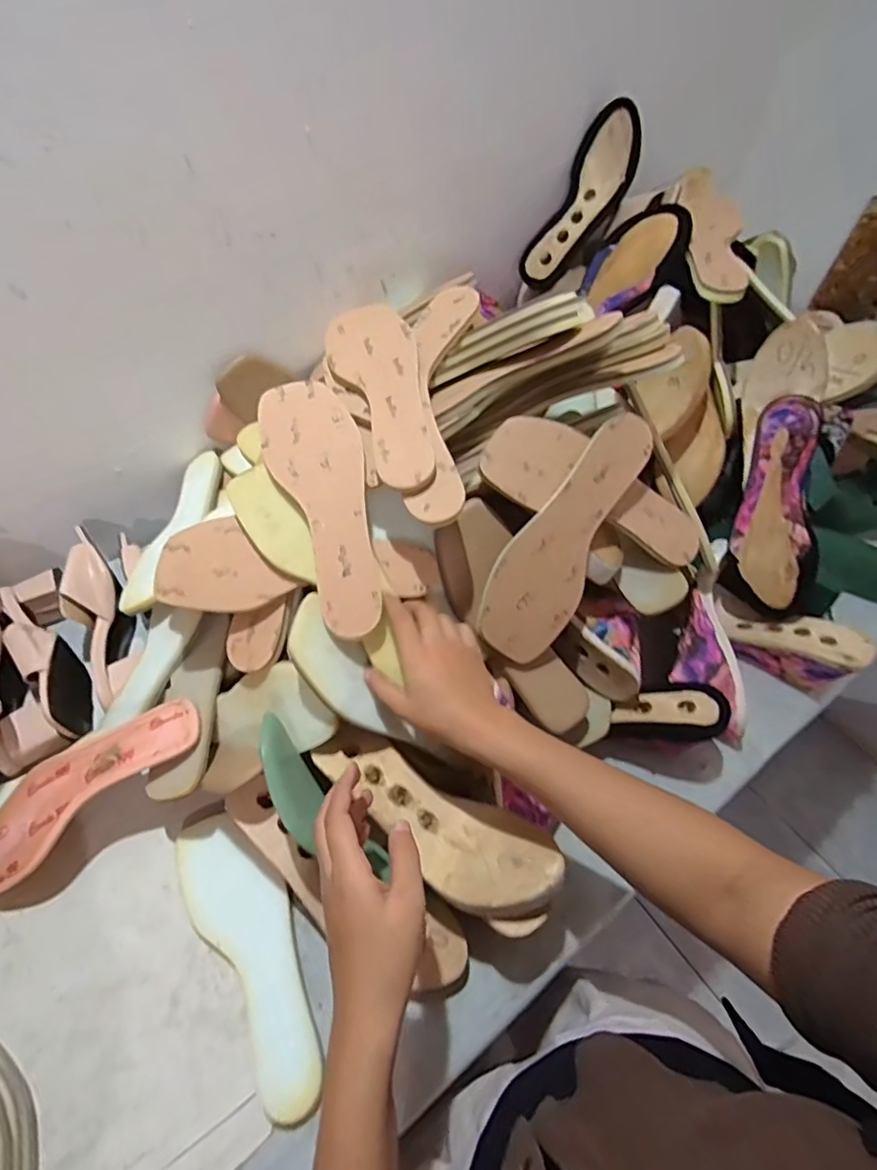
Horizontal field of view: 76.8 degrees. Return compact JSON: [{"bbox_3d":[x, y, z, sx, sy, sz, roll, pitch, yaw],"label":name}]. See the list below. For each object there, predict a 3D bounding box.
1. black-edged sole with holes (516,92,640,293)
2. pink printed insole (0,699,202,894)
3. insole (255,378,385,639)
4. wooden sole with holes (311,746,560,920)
[{"bbox_3d":[0.200,-0.528,0.770,0.079,0.055,0.236,38,107,23],"label":"black-edged sole with holes"},{"bbox_3d":[-0.327,0.182,0.508,0.233,0.024,0.083,-35,61,-3],"label":"pink printed insole"},{"bbox_3d":[-0.095,-0.076,0.488,0.080,0.011,0.238,-21,78,-1],"label":"insole"},{"bbox_3d":[-0.010,0.195,0.465,0.222,0.045,0.086,26,58,16],"label":"wooden sole with holes"}]

